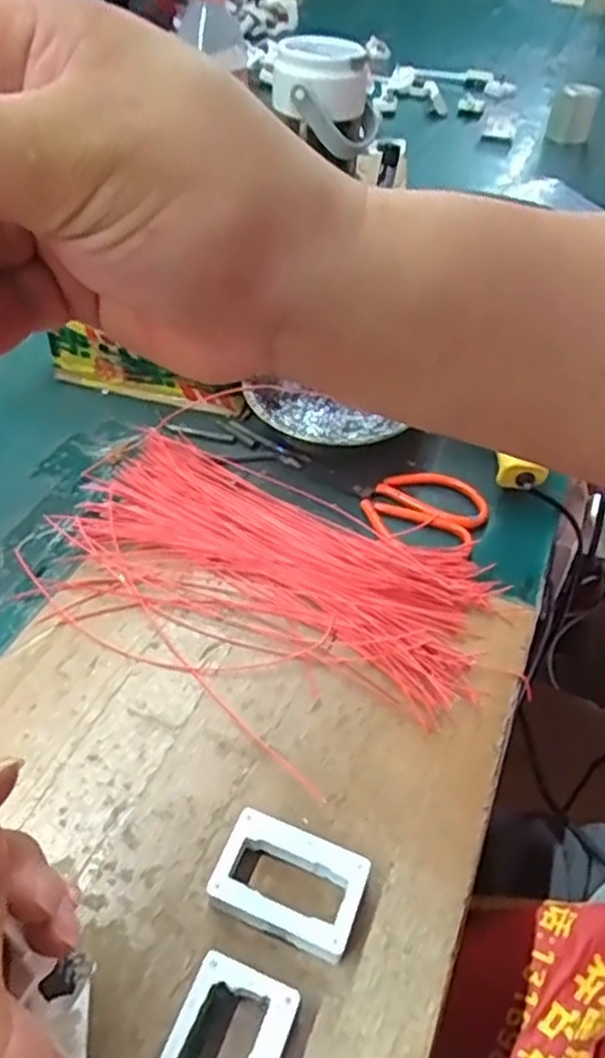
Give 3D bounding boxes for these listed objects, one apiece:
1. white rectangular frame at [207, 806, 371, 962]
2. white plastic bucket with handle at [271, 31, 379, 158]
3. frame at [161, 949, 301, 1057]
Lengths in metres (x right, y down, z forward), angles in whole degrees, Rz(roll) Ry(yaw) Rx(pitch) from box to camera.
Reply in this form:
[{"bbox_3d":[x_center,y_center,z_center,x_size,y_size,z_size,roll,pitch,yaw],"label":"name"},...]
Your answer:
[{"bbox_3d":[-0.006,0.152,0.307,0.060,0.016,0.042,19,48,14],"label":"white rectangular frame"},{"bbox_3d":[0.021,-0.390,0.647,0.095,0.080,0.078,5,45,0],"label":"white plastic bucket with handle"},{"bbox_3d":[-0.029,0.193,0.264,0.039,0.018,0.056,18,48,14],"label":"frame"}]

